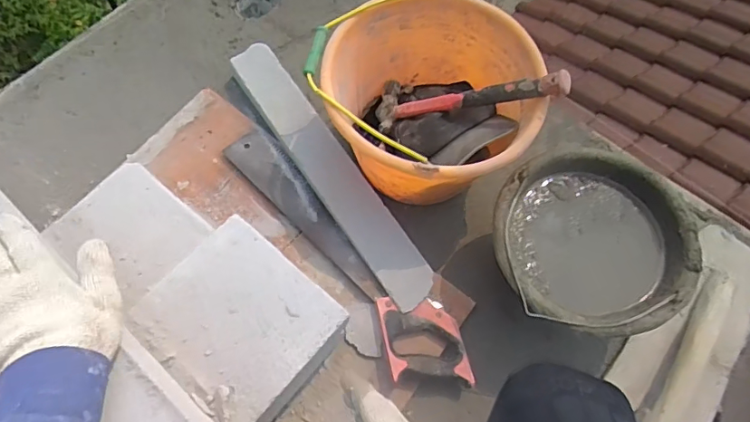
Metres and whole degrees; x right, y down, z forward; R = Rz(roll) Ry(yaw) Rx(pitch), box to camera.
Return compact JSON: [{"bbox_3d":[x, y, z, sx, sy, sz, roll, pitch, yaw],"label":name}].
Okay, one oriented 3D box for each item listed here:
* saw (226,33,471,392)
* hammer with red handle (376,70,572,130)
[{"bbox_3d":[-0.046,-0.018,0.802,0.112,0.046,0.624,-26,72,-12],"label":"saw"},{"bbox_3d":[0.128,-0.169,0.746,0.317,0.028,0.083,3,61,43],"label":"hammer with red handle"}]

